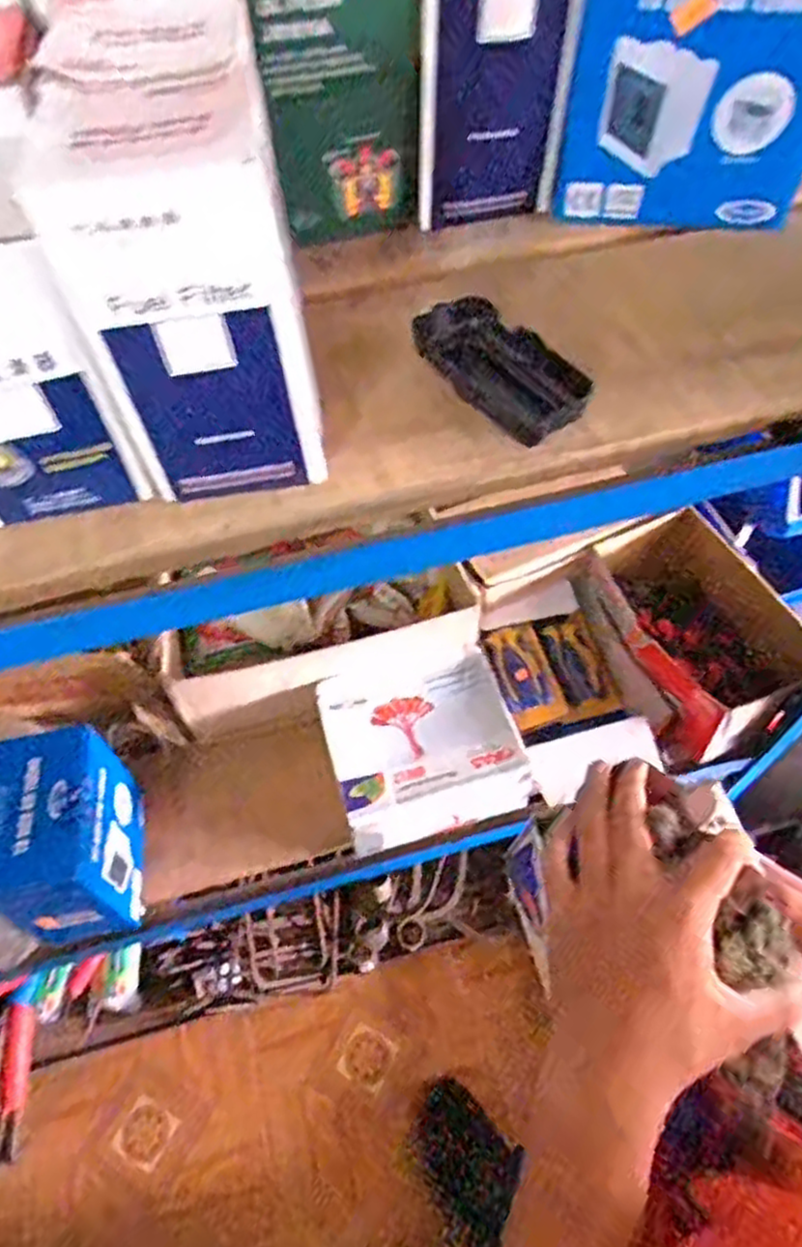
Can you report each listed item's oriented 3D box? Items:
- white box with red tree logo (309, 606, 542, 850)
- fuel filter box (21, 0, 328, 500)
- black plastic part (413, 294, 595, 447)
[{"bbox_3d":[0.020,0.119,0.809,0.198,0.071,0.207,-15,57,-8],"label":"white box with red tree logo"},{"bbox_3d":[-0.093,-0.152,0.342,0.092,0.151,0.102,-9,56,-4],"label":"fuel filter box"},{"bbox_3d":[0.051,-0.145,0.408,0.045,0.027,0.112,-34,61,-19],"label":"black plastic part"}]

